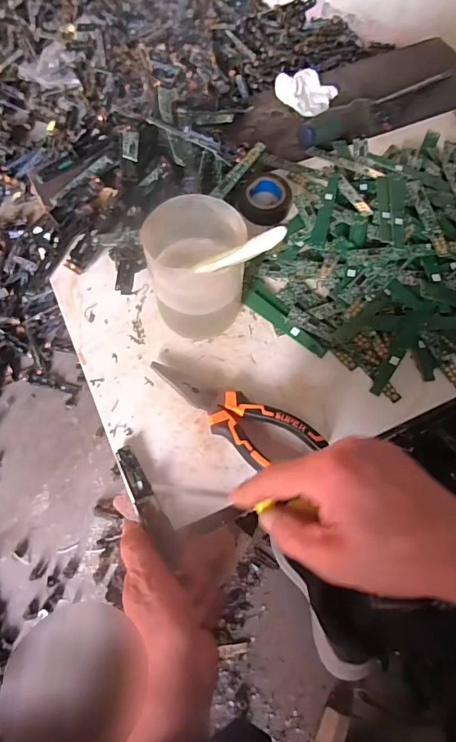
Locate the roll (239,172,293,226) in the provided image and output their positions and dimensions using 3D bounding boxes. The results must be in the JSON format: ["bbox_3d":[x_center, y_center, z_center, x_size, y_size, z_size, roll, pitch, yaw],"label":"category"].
[{"bbox_3d":[0.039,-0.178,0.465,0.052,0.022,0.049,1,67,-2],"label":"roll"}]

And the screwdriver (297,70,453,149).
[{"bbox_3d":[0.178,-0.308,0.523,0.233,0.027,0.031,-32,72,-15],"label":"screwdriver"}]

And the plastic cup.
[{"bbox_3d":[-0.028,-0.081,0.366,0.078,0.096,0.077,1,67,-2],"label":"plastic cup"}]

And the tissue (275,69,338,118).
[{"bbox_3d":[0.093,-0.336,0.538,0.064,0.024,0.056,31,69,10],"label":"tissue"}]

